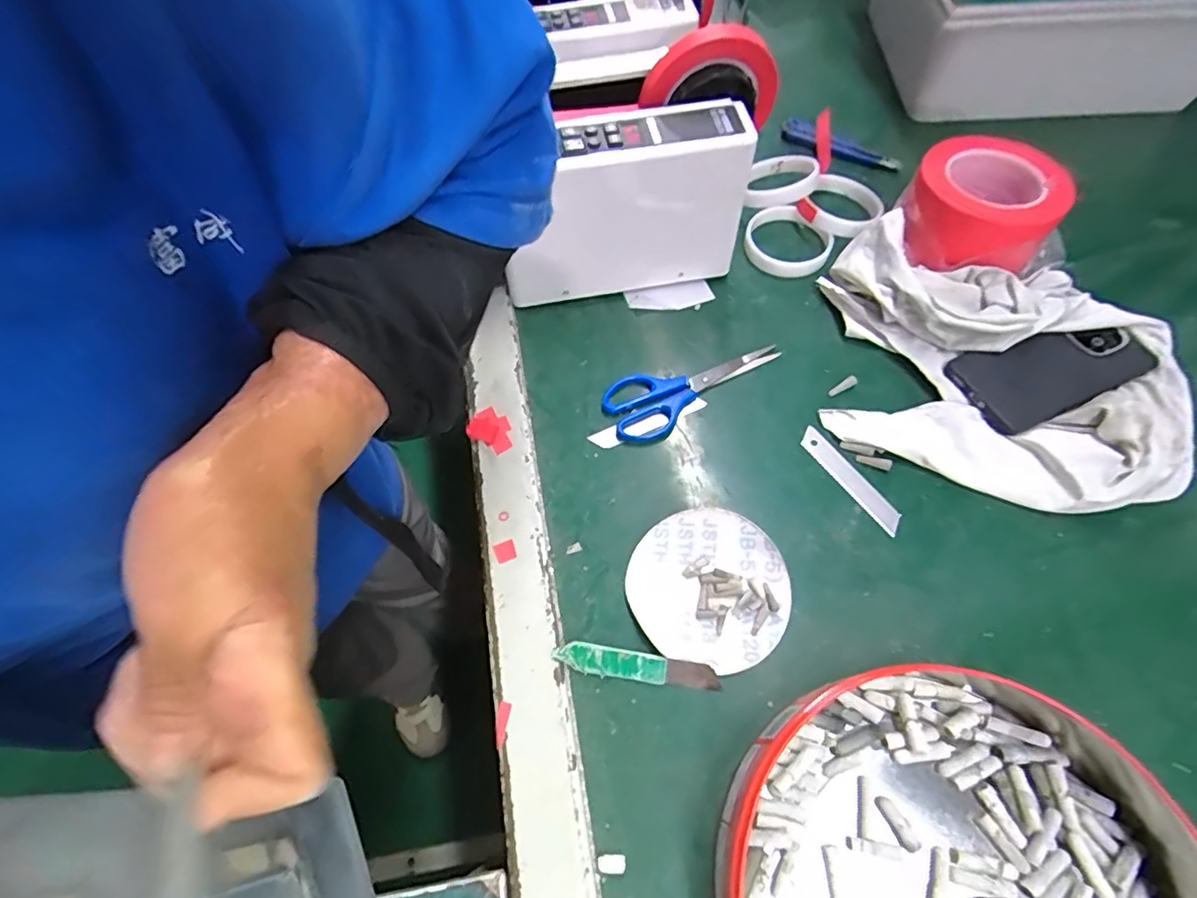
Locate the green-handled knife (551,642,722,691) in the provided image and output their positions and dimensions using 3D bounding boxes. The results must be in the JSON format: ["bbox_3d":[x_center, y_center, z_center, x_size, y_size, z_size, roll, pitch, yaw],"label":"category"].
[{"bbox_3d":[0.026,0.149,0.397,0.111,0.007,0.018,7,63,6],"label":"green-handled knife"}]

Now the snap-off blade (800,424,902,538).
[{"bbox_3d":[0.201,0.023,0.461,0.022,0.004,0.103,-32,66,-13],"label":"snap-off blade"}]

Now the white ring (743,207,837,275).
[{"bbox_3d":[0.187,-0.210,0.581,0.079,0.022,0.080,-1,63,2],"label":"white ring"}]

